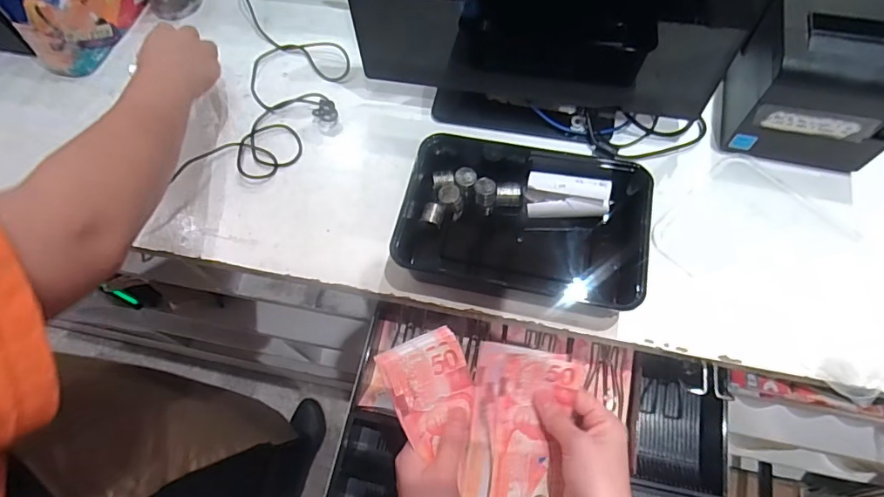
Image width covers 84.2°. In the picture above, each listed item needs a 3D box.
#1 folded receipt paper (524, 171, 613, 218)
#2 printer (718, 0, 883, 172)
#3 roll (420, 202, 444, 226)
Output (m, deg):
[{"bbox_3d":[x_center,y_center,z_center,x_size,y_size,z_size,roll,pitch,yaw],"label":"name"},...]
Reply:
[{"bbox_3d":[0.127,-0.052,0.490,0.083,0.016,0.043,5,110,7],"label":"folded receipt paper"},{"bbox_3d":[0.377,-0.182,0.494,0.135,0.142,0.152,12,66,9],"label":"printer"},{"bbox_3d":[-0.010,-0.035,0.511,0.020,0.016,0.022,10,66,8],"label":"roll"}]

